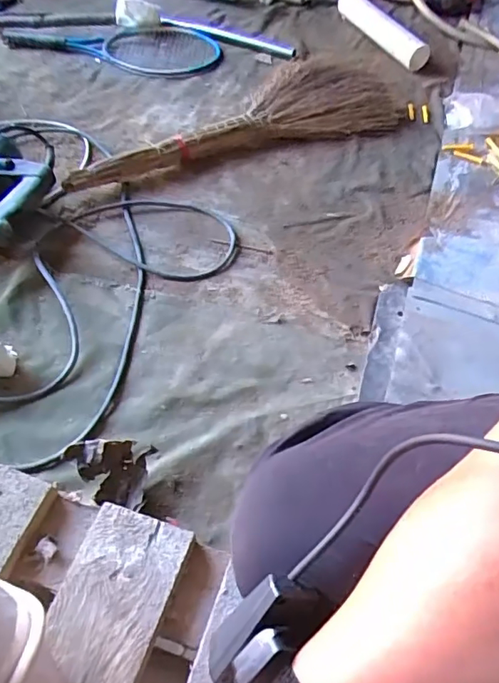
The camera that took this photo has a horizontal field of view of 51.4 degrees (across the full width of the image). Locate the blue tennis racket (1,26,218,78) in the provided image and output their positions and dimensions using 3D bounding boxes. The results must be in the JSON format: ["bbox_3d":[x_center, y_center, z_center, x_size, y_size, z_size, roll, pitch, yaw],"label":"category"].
[{"bbox_3d":[-0.350,-0.772,1.334,0.566,0.041,0.235,8,54,3],"label":"blue tennis racket"}]

